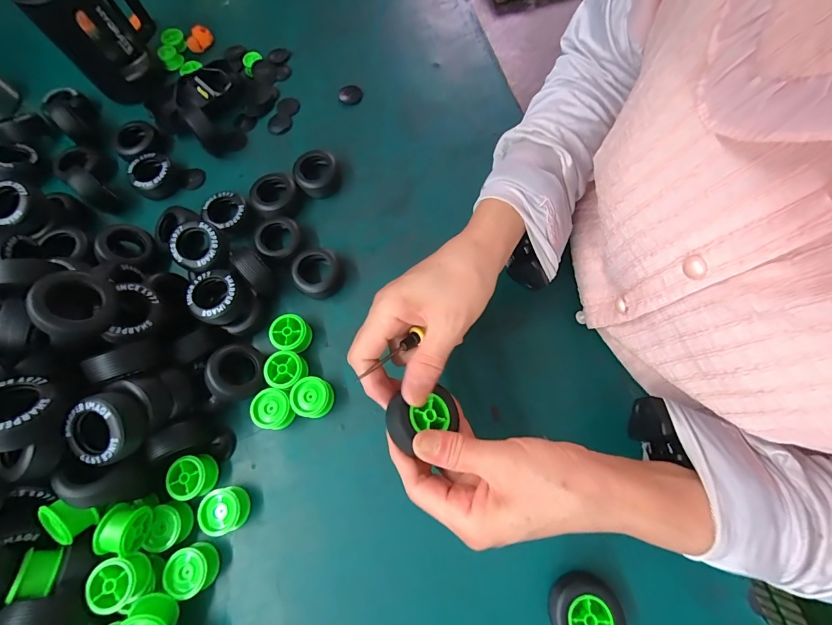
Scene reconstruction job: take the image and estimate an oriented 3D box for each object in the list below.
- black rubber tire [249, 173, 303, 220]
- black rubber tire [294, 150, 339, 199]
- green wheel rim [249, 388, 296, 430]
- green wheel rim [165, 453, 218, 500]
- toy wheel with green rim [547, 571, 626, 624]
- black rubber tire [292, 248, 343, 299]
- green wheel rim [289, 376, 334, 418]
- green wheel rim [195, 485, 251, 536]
[{"bbox_3d":[-0.148,-0.123,0.403,0.049,0.022,0.048,0,72,2],"label":"black rubber tire"},{"bbox_3d":[-0.108,-0.151,0.413,0.043,0.023,0.047,-13,72,-3],"label":"black rubber tire"},{"bbox_3d":[-0.125,0.086,0.337,0.033,0.022,0.034,-18,72,-4],"label":"green wheel rim"},{"bbox_3d":[-0.189,0.139,0.320,0.031,0.021,0.032,-20,72,-5],"label":"green wheel rim"},{"bbox_3d":[0.123,0.220,0.276,0.048,0.024,0.045,0,72,2],"label":"toy wheel with green rim"},{"bbox_3d":[-0.096,-0.039,0.375,0.044,0.024,0.050,-13,72,-2],"label":"black rubber tire"},{"bbox_3d":[-0.092,0.077,0.339,0.036,0.022,0.034,0,72,2],"label":"green wheel rim"},{"bbox_3d":[-0.157,0.162,0.312,0.032,0.024,0.033,-12,72,-2],"label":"green wheel rim"}]

